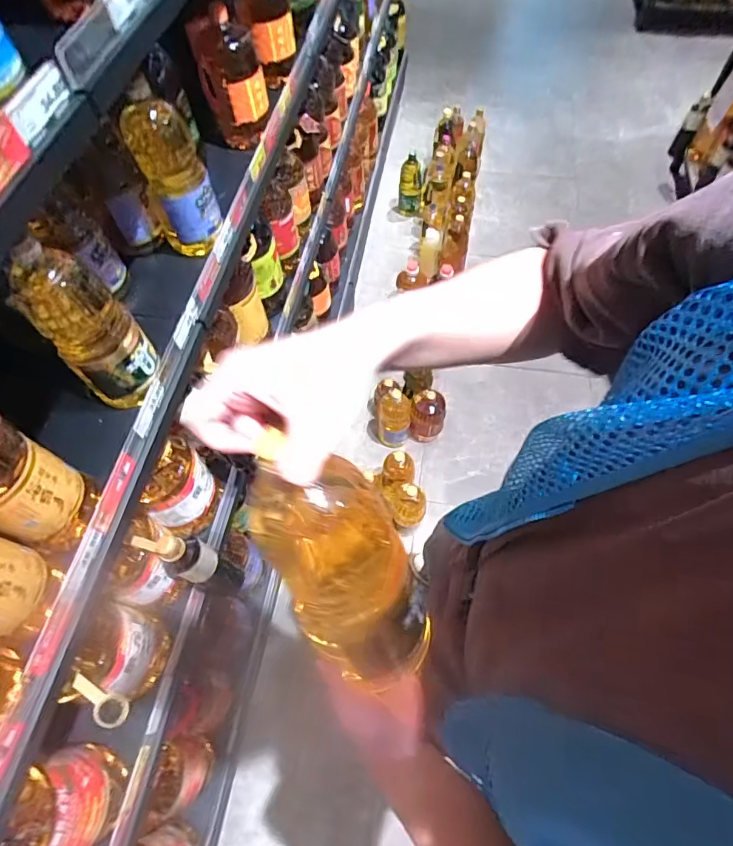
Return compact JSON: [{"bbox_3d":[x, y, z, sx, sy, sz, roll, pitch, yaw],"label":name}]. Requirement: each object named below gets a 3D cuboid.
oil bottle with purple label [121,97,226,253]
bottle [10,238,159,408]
[{"bbox_3d":[-0.318,-0.400,0.825,0.104,0.249,0.079,-24,63,-11],"label":"oil bottle with purple label"},{"bbox_3d":[-0.375,-0.125,0.662,0.087,0.261,0.104,40,70,20],"label":"bottle"}]

